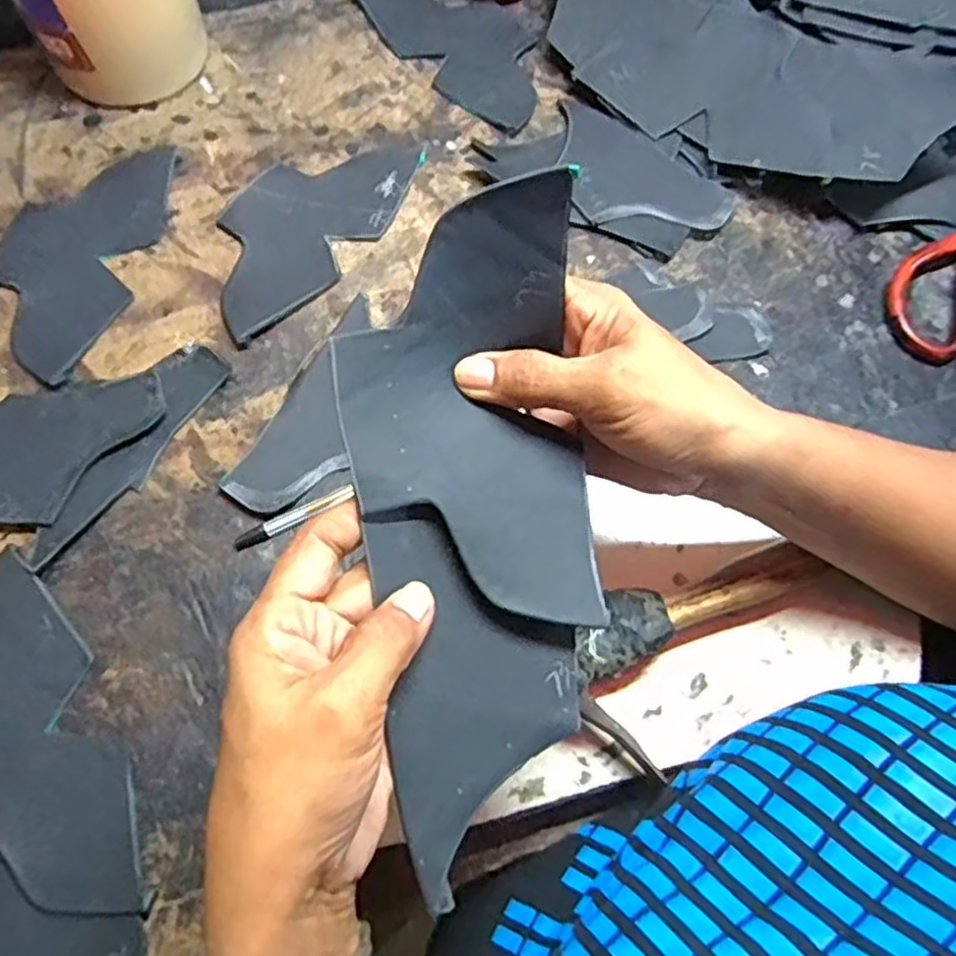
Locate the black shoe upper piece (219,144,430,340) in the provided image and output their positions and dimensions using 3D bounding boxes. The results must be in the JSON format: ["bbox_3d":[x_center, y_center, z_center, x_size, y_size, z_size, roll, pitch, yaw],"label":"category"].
[{"bbox_3d":[-0.114,-0.169,0.484,0.088,0.005,0.180,31,69,11],"label":"black shoe upper piece"}]

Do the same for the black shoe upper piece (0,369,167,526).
[{"bbox_3d":[-0.244,-0.012,0.410,0.134,0.008,0.080,-10,67,-6],"label":"black shoe upper piece"}]

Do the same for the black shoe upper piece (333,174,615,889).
[{"bbox_3d":[-0.001,0.018,0.273,0.089,0.040,0.233,-1,91,-2],"label":"black shoe upper piece"}]

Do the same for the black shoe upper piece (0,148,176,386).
[{"bbox_3d":[-0.255,-0.143,0.466,0.090,0.004,0.176,12,67,3],"label":"black shoe upper piece"}]

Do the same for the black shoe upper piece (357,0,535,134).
[{"bbox_3d":[-0.008,-0.327,0.554,0.090,0.005,0.173,-36,72,-16],"label":"black shoe upper piece"}]

